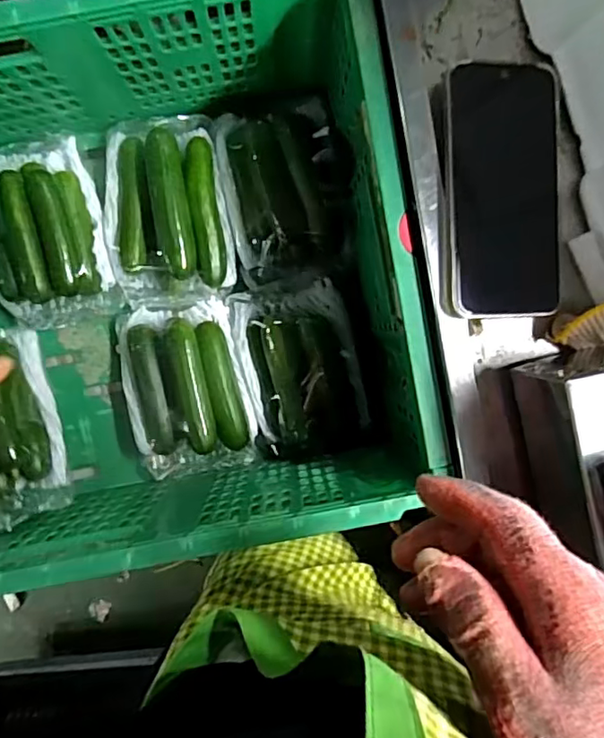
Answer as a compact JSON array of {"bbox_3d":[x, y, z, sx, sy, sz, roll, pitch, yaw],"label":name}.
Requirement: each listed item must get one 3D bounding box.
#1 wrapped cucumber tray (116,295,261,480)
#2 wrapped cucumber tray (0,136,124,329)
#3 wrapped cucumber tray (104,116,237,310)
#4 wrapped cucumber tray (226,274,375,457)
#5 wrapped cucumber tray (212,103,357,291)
[{"bbox_3d":[-0.116,0.021,0.582,0.118,0.063,0.168,-11,95,-2],"label":"wrapped cucumber tray"},{"bbox_3d":[-0.254,-0.132,0.571,0.119,0.058,0.175,-12,95,-2],"label":"wrapped cucumber tray"},{"bbox_3d":[-0.133,-0.152,0.565,0.119,0.061,0.179,-9,95,-2],"label":"wrapped cucumber tray"},{"bbox_3d":[-0.001,0.004,0.585,0.117,0.043,0.173,-13,95,-2],"label":"wrapped cucumber tray"},{"bbox_3d":[-0.011,-0.173,0.571,0.123,0.042,0.168,-12,95,-2],"label":"wrapped cucumber tray"}]

